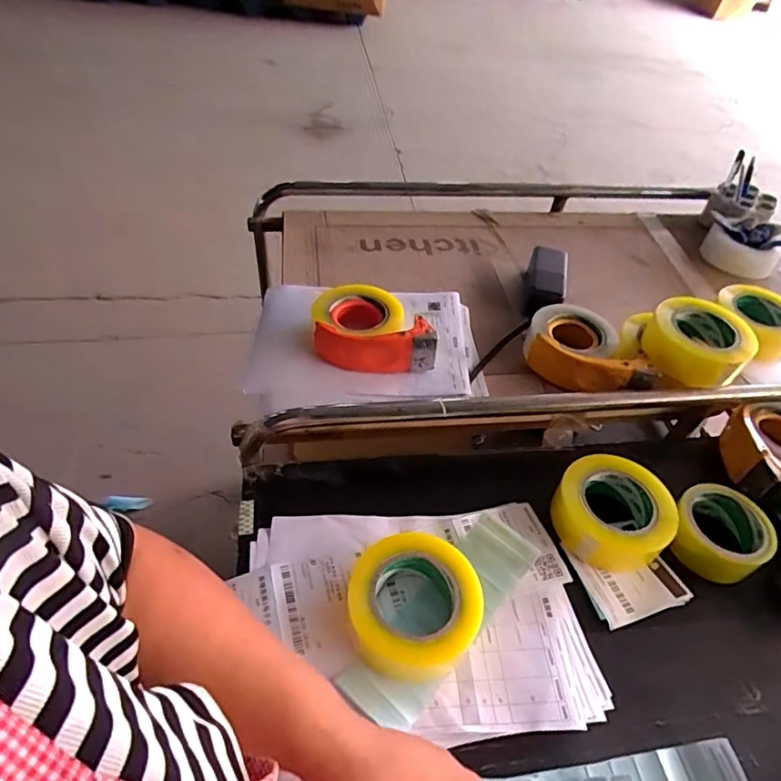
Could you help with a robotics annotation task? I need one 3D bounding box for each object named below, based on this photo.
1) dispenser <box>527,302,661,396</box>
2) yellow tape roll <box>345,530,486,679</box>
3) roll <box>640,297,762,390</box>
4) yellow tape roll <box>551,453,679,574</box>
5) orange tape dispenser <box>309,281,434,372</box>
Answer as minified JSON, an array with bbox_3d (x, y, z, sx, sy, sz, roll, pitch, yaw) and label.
[{"bbox_3d":[0.269,-0.055,0.721,0.160,0.055,0.124,18,49,10],"label":"dispenser"},{"bbox_3d":[0.022,0.204,0.501,0.120,0.050,0.126,3,46,-3],"label":"yellow tape roll"},{"bbox_3d":[0.406,-0.064,0.698,0.123,0.064,0.123,3,48,-3],"label":"roll"},{"bbox_3d":[0.246,0.135,0.589,0.119,0.052,0.120,3,46,-3],"label":"yellow tape roll"},{"bbox_3d":[-0.024,-0.088,0.714,0.153,0.061,0.124,0,48,-6],"label":"orange tape dispenser"}]

